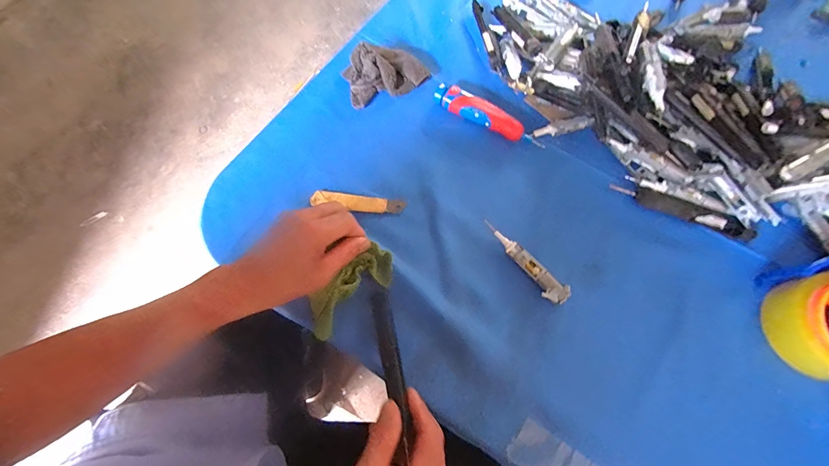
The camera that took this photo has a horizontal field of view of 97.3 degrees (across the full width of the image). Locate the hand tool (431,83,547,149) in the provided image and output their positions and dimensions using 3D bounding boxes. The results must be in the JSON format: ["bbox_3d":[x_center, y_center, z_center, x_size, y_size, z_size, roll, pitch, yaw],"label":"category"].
[{"bbox_3d":[0.098,-0.157,0.491,0.152,0.030,0.027,26,69,12],"label":"hand tool"}]

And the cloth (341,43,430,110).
[{"bbox_3d":[-0.041,-0.231,0.516,0.117,0.041,0.072,-19,67,-8],"label":"cloth"}]

